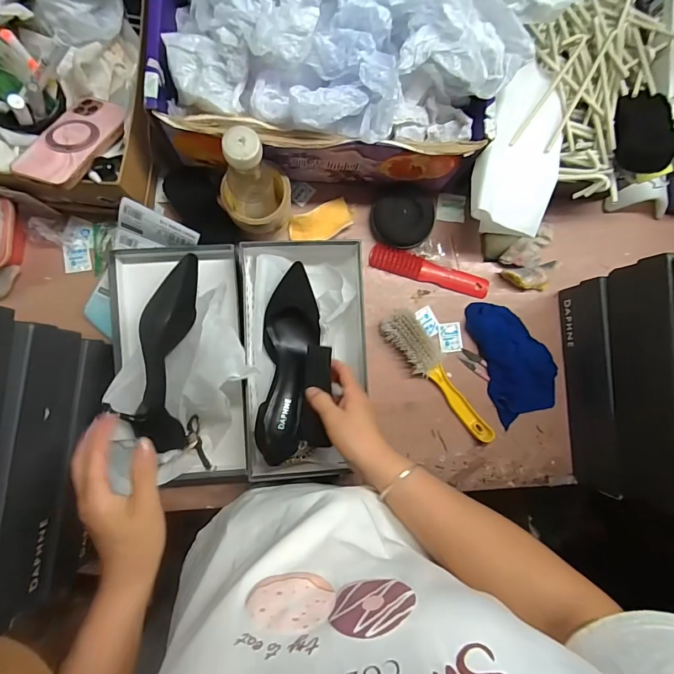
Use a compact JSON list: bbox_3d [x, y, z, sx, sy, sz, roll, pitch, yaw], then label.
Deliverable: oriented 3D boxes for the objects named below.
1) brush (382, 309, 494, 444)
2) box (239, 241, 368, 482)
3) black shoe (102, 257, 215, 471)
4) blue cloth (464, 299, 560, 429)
[{"bbox_3d":[0.154,0.058,0.594,0.052,0.032,0.230,-40,92,-7],"label":"brush"},{"bbox_3d":[-0.038,0.022,0.549,0.170,0.080,0.305,-3,87,-7],"label":"box"},{"bbox_3d":[-0.210,0.029,0.508,0.088,0.063,0.257,4,93,-6],"label":"black shoe"},{"bbox_3d":[0.272,0.030,0.608,0.104,0.027,0.189,-22,90,-7],"label":"blue cloth"}]

